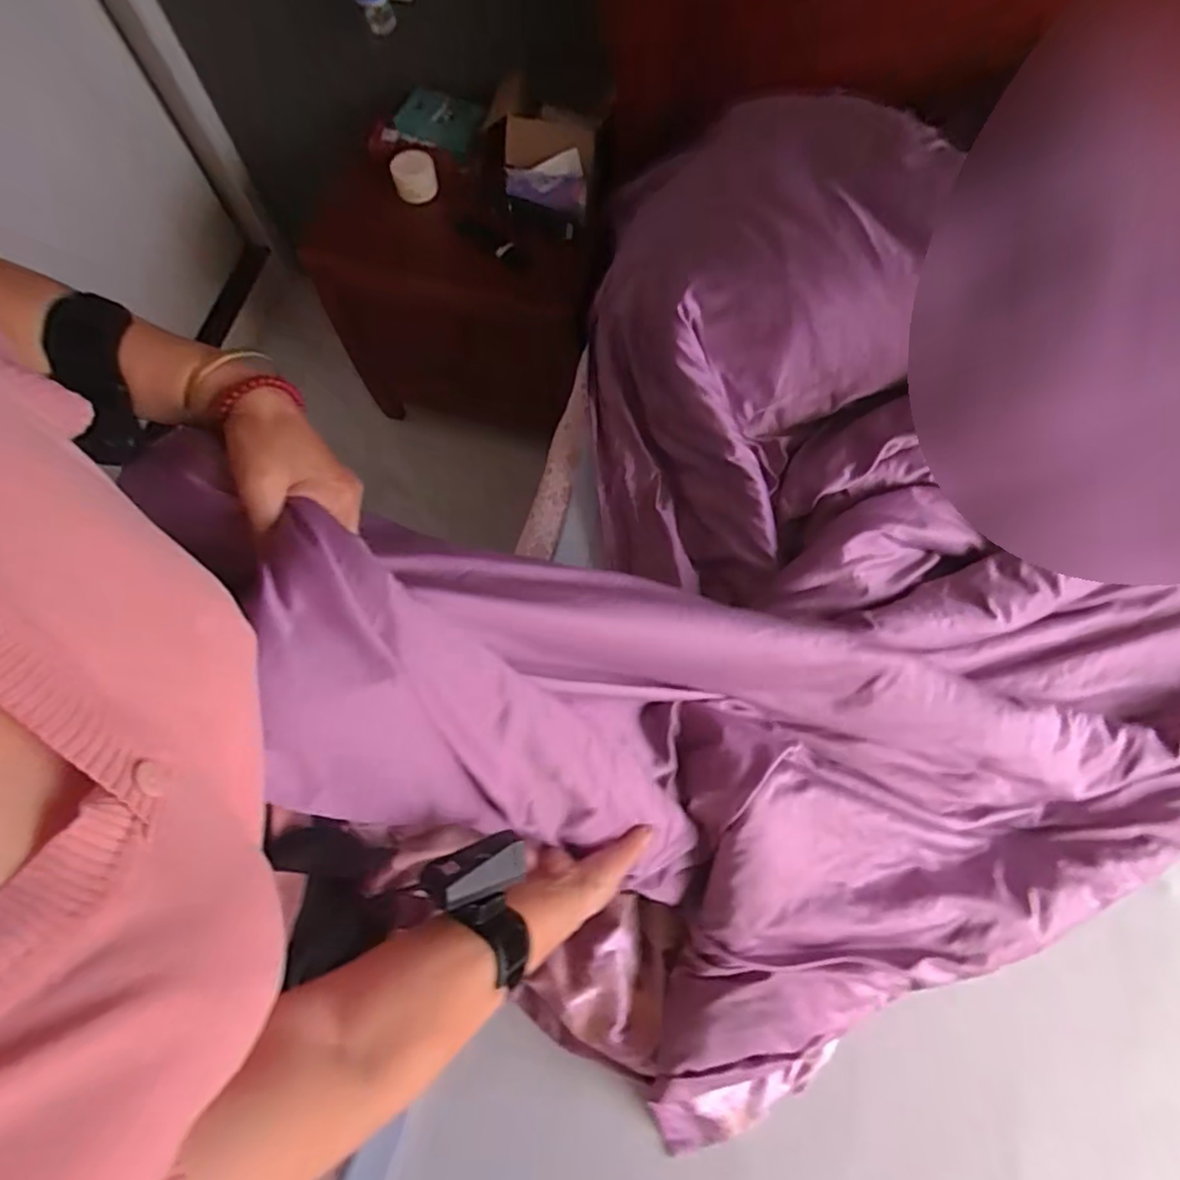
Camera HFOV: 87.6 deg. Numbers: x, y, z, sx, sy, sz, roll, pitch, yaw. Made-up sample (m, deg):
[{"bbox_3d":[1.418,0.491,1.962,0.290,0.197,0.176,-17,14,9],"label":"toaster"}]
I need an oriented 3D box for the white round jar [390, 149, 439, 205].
[{"bbox_3d":[-0.334,-0.785,1.179,0.082,0.063,0.073,-16,70,-6],"label":"white round jar"}]

